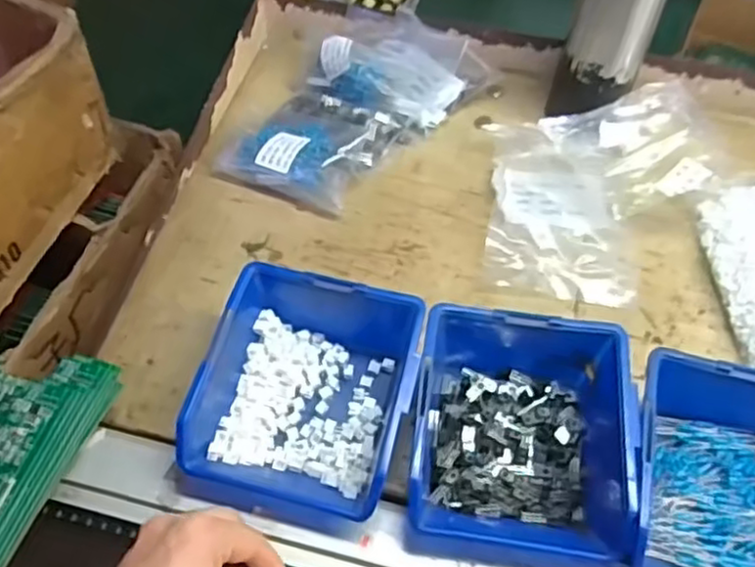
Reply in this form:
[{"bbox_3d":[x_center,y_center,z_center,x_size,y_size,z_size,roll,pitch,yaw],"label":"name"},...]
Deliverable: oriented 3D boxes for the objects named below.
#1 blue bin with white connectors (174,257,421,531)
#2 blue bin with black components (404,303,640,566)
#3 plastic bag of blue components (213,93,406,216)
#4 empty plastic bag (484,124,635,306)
[{"bbox_3d":[-0.041,0.061,0.421,0.122,0.054,0.143,11,53,6],"label":"blue bin with white connectors"},{"bbox_3d":[0.084,0.081,0.412,0.119,0.058,0.150,8,53,4],"label":"blue bin with black components"},{"bbox_3d":[-0.057,-0.111,0.565,0.110,0.037,0.108,26,56,16],"label":"plastic bag of blue components"},{"bbox_3d":[0.141,-0.055,0.536,0.109,0.033,0.146,7,53,3],"label":"empty plastic bag"}]

